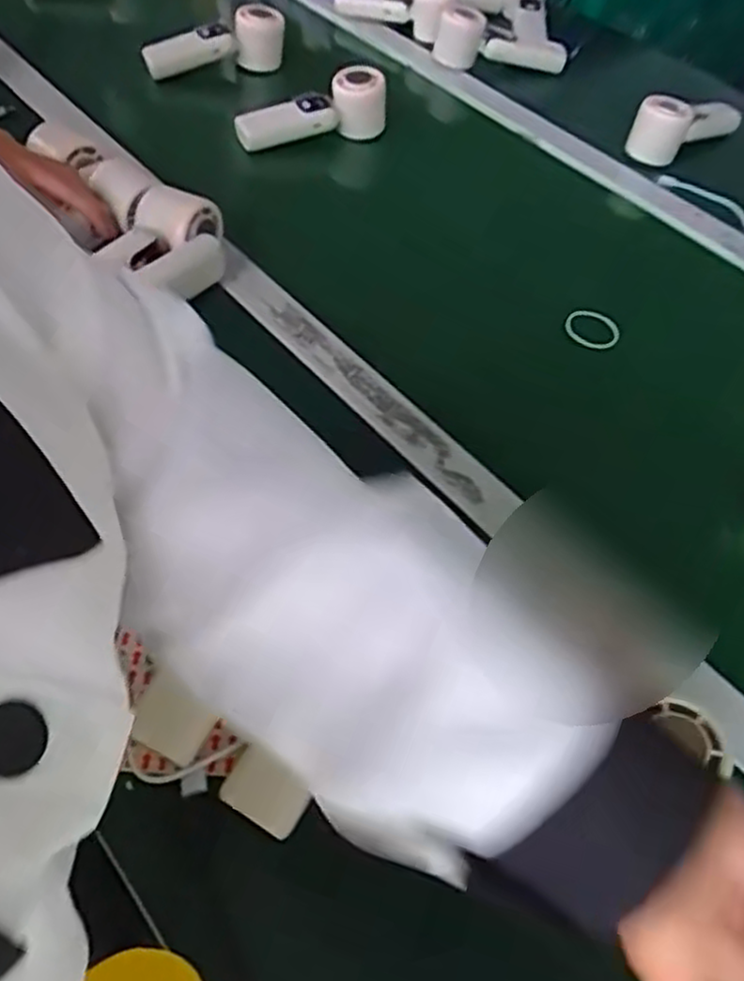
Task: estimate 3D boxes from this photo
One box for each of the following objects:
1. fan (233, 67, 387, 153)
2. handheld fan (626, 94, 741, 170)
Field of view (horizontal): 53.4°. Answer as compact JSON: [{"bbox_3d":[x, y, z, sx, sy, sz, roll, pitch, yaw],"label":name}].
[{"bbox_3d":[-0.063,-0.399,0.798,0.160,0.067,0.057,-13,54,2],"label":"fan"},{"bbox_3d":[0.360,-0.430,0.862,0.149,0.066,0.054,-23,58,-20],"label":"handheld fan"}]

